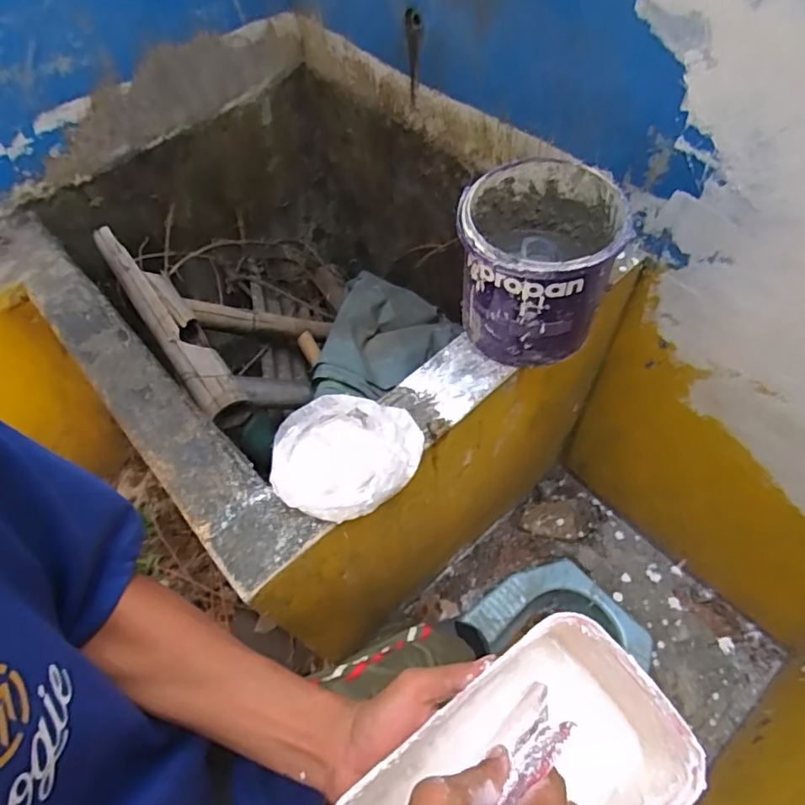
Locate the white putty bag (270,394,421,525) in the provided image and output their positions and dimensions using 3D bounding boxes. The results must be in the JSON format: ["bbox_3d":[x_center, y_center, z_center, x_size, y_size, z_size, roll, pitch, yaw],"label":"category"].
[{"bbox_3d":[-0.065,0.062,0.658,0.177,0.074,0.138,-20,60,-9],"label":"white putty bag"}]

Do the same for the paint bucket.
[{"bbox_3d":[0.163,-0.172,0.701,0.178,0.184,0.193,-1,59,2],"label":"paint bucket"}]

